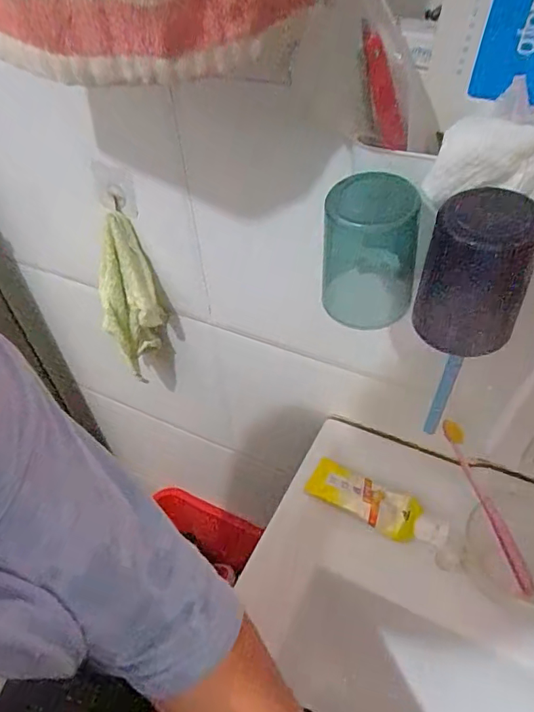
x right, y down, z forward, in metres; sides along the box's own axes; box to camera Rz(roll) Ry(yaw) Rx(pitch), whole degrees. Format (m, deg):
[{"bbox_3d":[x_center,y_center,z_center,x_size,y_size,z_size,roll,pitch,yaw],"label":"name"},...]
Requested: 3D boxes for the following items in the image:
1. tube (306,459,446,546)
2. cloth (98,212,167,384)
[{"bbox_3d":[0.123,0.169,0.540,0.155,0.022,0.047,19,49,22],"label":"tube"},{"bbox_3d":[-0.176,-0.066,0.621,0.074,0.213,0.061,-10,45,-5],"label":"cloth"}]

